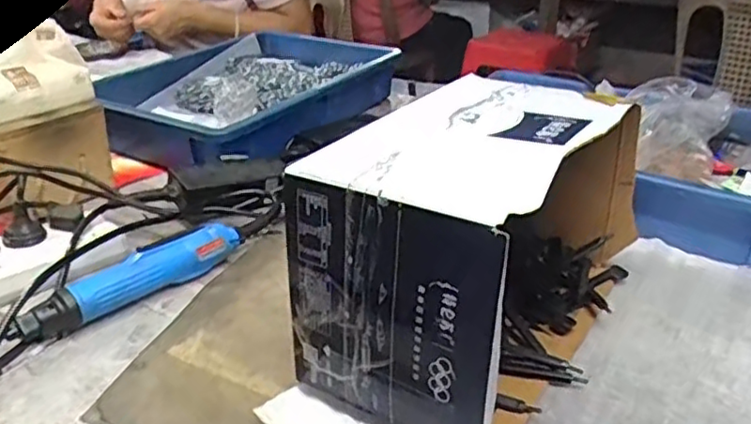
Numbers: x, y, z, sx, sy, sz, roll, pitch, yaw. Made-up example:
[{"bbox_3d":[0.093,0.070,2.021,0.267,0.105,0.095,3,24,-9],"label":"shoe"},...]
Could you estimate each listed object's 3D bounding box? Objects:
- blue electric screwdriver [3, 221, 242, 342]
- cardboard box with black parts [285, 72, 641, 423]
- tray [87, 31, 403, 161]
[{"bbox_3d":[-0.208,0.057,0.579,0.031,0.041,0.201,23,34,37],"label":"blue electric screwdriver"},{"bbox_3d":[0.075,0.012,0.521,0.198,0.171,0.295,13,29,26],"label":"cardboard box with black parts"},{"bbox_3d":[-0.178,-0.182,0.996,0.307,0.073,0.428,13,29,23],"label":"tray"}]

